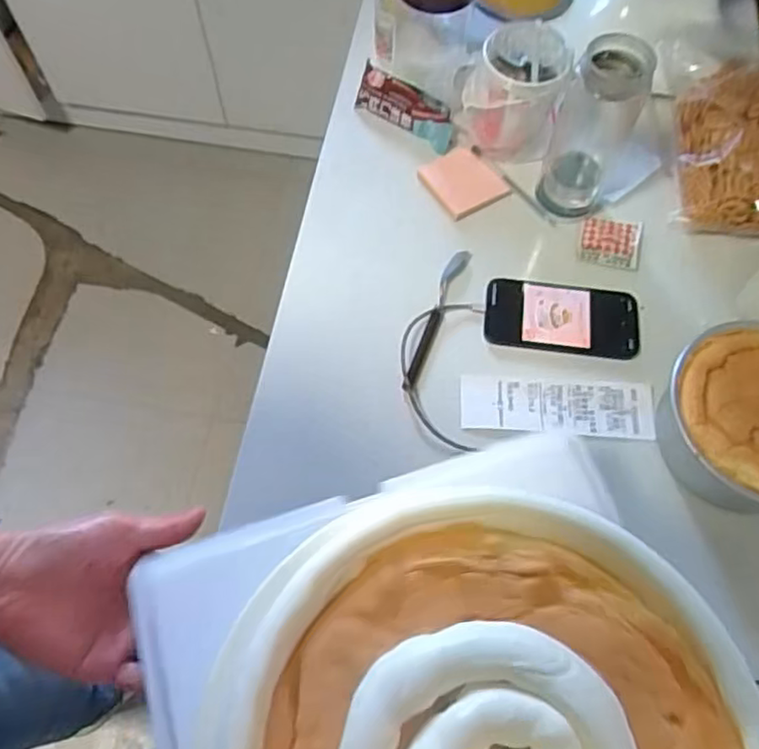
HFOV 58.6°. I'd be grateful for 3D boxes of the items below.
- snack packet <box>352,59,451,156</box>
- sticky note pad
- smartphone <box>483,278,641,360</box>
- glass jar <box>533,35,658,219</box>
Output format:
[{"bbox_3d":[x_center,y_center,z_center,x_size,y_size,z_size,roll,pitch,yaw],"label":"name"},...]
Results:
[{"bbox_3d":[0.031,-0.306,0.767,0.121,0.042,0.031,31,68,13],"label":"snack packet"},{"bbox_3d":[0.090,-0.213,0.746,0.072,0.010,0.080,-29,69,-14],"label":"sticky note pad"},{"bbox_3d":[0.182,-0.057,0.672,0.152,0.007,0.076,6,65,2],"label":"smartphone"},{"bbox_3d":[0.212,-0.244,0.669,0.068,0.173,0.078,15,65,6],"label":"glass jar"}]

